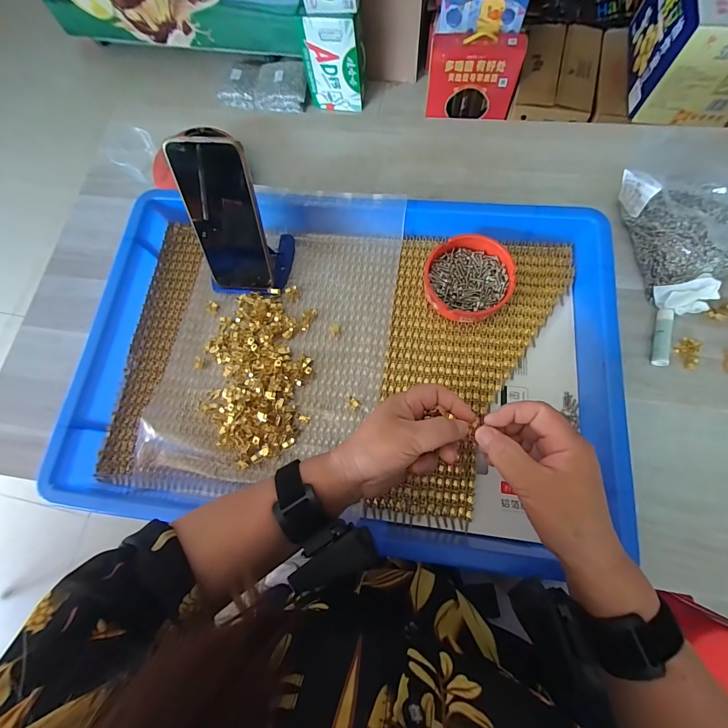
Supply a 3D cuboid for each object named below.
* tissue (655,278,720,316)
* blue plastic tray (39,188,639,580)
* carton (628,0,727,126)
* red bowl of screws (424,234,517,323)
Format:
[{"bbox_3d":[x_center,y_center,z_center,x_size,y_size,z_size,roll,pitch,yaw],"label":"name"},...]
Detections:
[{"bbox_3d":[0.374,-0.079,0.404,0.053,0.038,0.030,4,74,5],"label":"tissue"},{"bbox_3d":[-0.023,-0.009,0.393,0.557,0.077,0.382,6,74,6],"label":"blue plastic tray"},{"bbox_3d":[1.019,-0.990,1.052,0.284,0.286,0.416,9,75,7],"label":"carton"},{"bbox_3d":[0.118,-0.096,0.410,0.102,0.035,0.096,-1,74,4],"label":"red bowl of screws"}]

